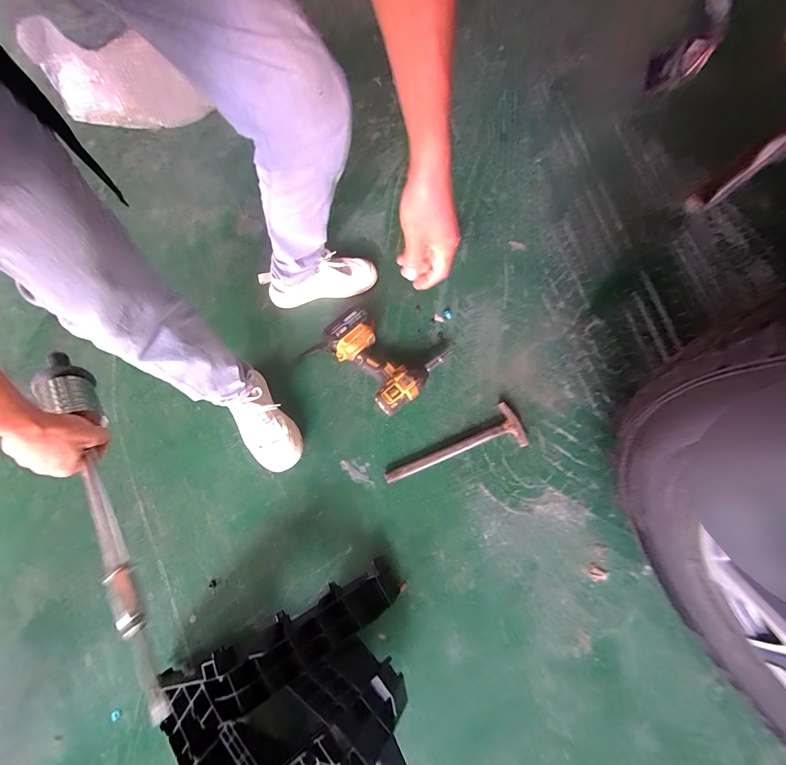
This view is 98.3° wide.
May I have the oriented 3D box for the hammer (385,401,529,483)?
[{"bbox_3d":[0.127,0.144,0.707,0.299,0.024,0.092,-24,69,-5],"label":"hammer"}]

